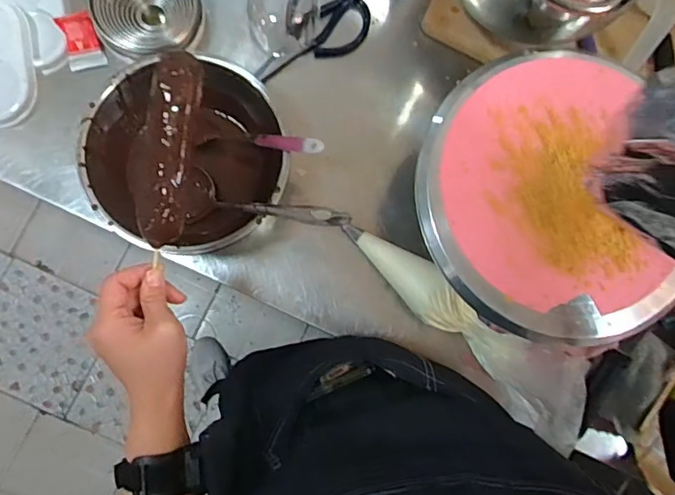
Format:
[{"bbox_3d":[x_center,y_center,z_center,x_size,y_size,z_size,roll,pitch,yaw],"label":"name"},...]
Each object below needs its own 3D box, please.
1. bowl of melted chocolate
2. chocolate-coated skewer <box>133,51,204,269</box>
[{"bbox_3d":[-0.162,-0.087,0.587,0.200,0.098,0.193,1,82,-5],"label":"bowl of melted chocolate"},{"bbox_3d":[-0.135,-0.072,0.419,0.036,0.021,0.155,11,98,-4],"label":"chocolate-coated skewer"}]

